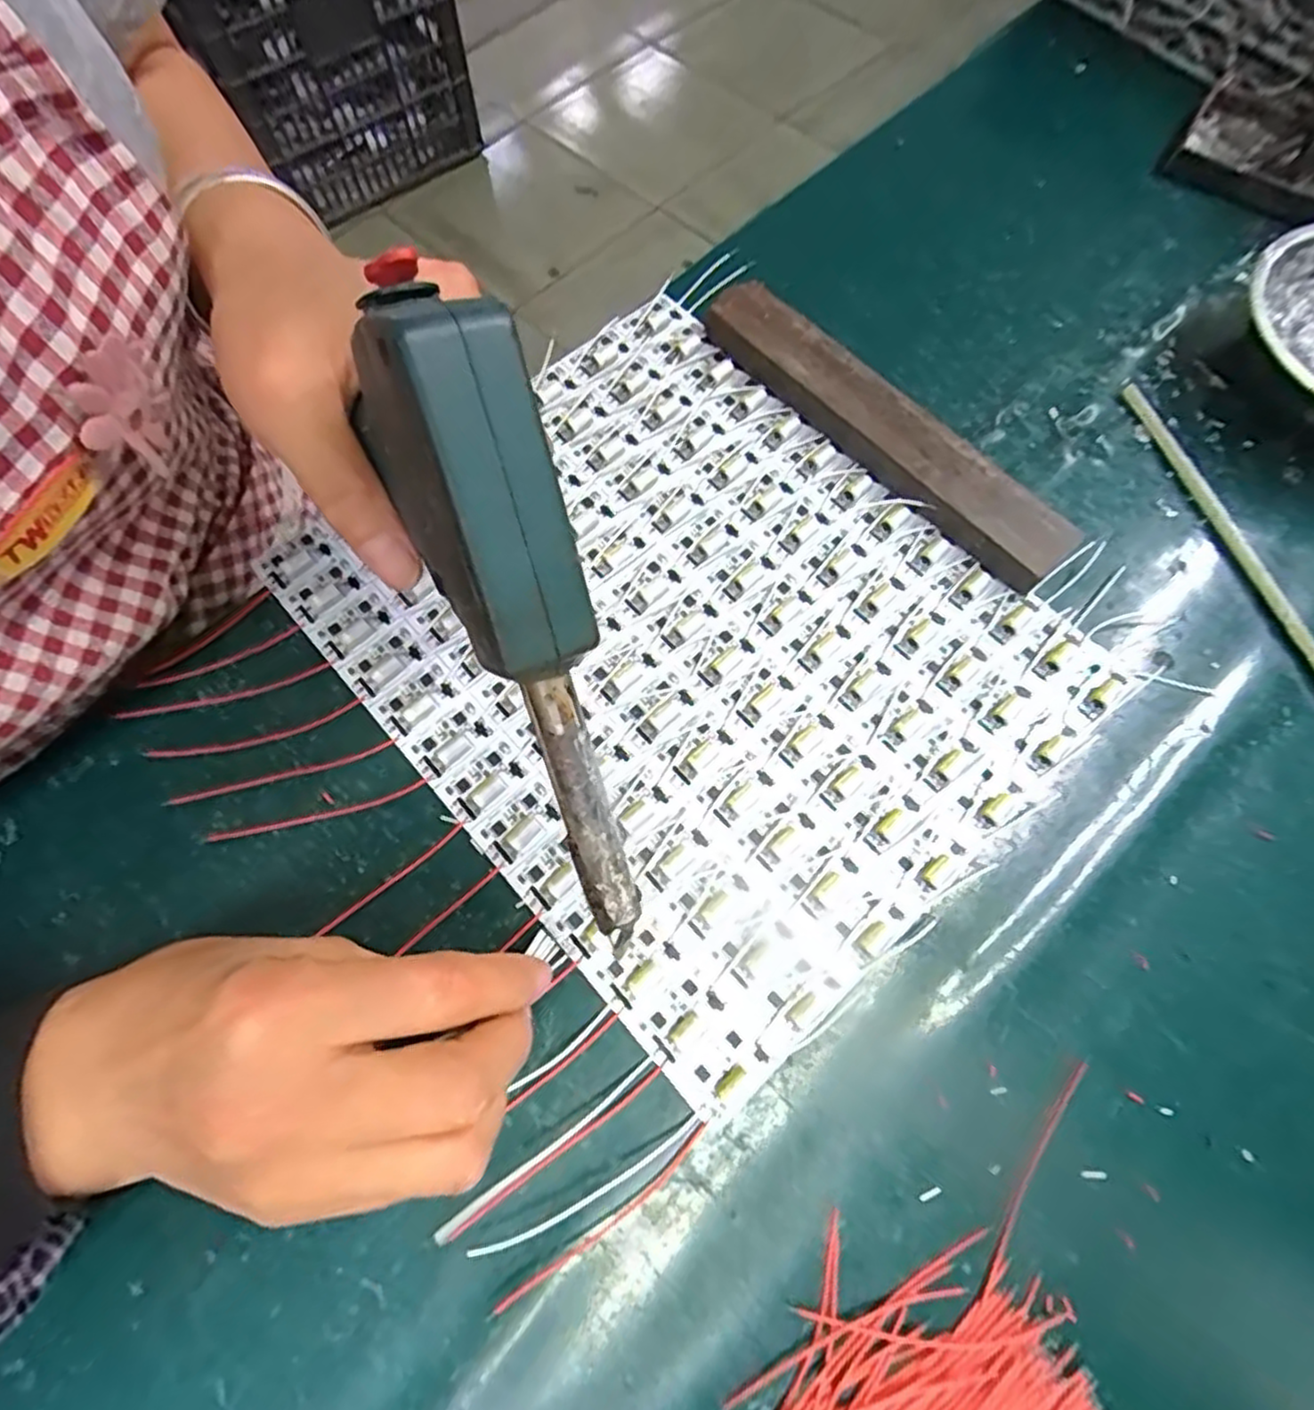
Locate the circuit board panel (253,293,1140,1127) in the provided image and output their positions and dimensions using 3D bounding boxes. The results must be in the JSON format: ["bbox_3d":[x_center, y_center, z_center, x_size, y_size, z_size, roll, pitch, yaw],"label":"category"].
[{"bbox_3d":[0.010,-0.031,0.293,0.237,0.008,0.281,-40,75,-12],"label":"circuit board panel"}]

